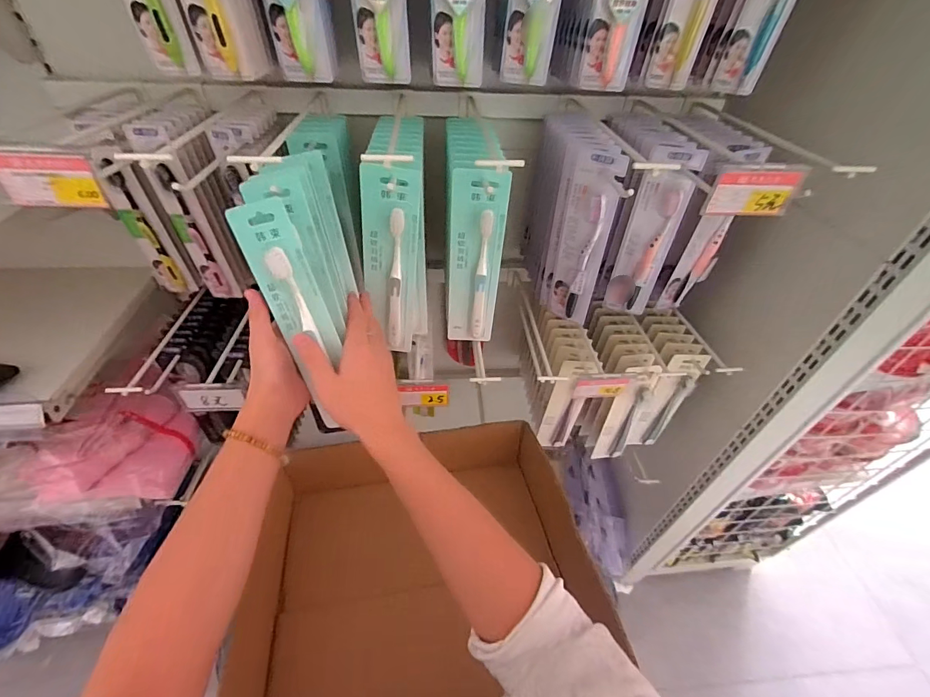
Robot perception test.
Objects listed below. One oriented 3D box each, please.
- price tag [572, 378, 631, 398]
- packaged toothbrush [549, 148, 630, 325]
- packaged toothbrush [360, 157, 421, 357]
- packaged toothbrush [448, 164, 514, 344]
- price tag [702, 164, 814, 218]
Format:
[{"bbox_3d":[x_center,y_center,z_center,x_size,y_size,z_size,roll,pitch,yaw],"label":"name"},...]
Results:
[{"bbox_3d":[0.184,0.054,0.550,0.071,0.043,0.010,-3,48,-3],"label":"price tag"},{"bbox_3d":[0.146,-0.127,0.510,0.025,0.228,0.062,-25,51,-26],"label":"packaged toothbrush"},{"bbox_3d":[-0.086,-0.090,0.464,0.057,0.224,0.020,3,38,-7],"label":"packaged toothbrush"},{"bbox_3d":[0.011,-0.095,0.482,0.062,0.227,0.014,3,44,0],"label":"packaged toothbrush"},{"bbox_3d":[0.257,-0.139,0.361,0.078,0.045,0.011,-1,47,5],"label":"price tag"}]

